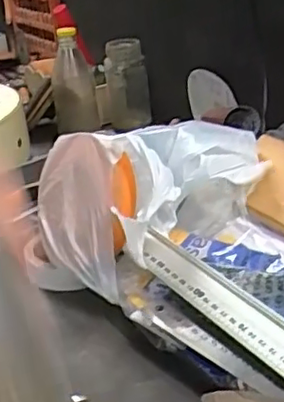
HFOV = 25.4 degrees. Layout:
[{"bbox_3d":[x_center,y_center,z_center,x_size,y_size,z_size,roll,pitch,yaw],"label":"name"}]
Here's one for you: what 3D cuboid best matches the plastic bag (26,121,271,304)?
[{"bbox_3d":[-0.001,0.009,0.567,0.217,0.128,0.127,-6,25,0],"label":"plastic bag"}]

